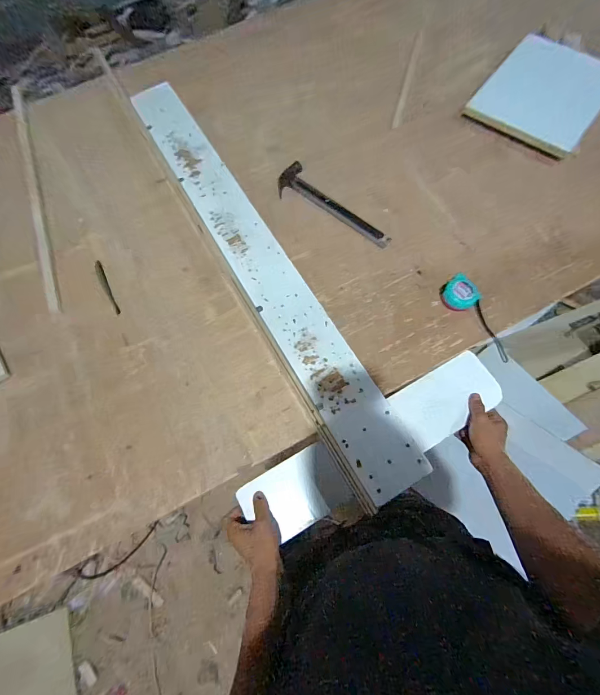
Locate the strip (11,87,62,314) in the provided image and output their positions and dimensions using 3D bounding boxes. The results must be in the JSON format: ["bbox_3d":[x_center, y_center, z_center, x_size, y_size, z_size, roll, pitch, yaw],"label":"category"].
[{"bbox_3d":[-0.692,-0.423,0.856,0.032,0.015,0.786,-22,74,-5],"label":"strip"}]

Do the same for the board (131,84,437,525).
[{"bbox_3d":[-0.102,-0.216,0.743,0.146,0.033,1.134,-28,73,-9],"label":"board"}]

